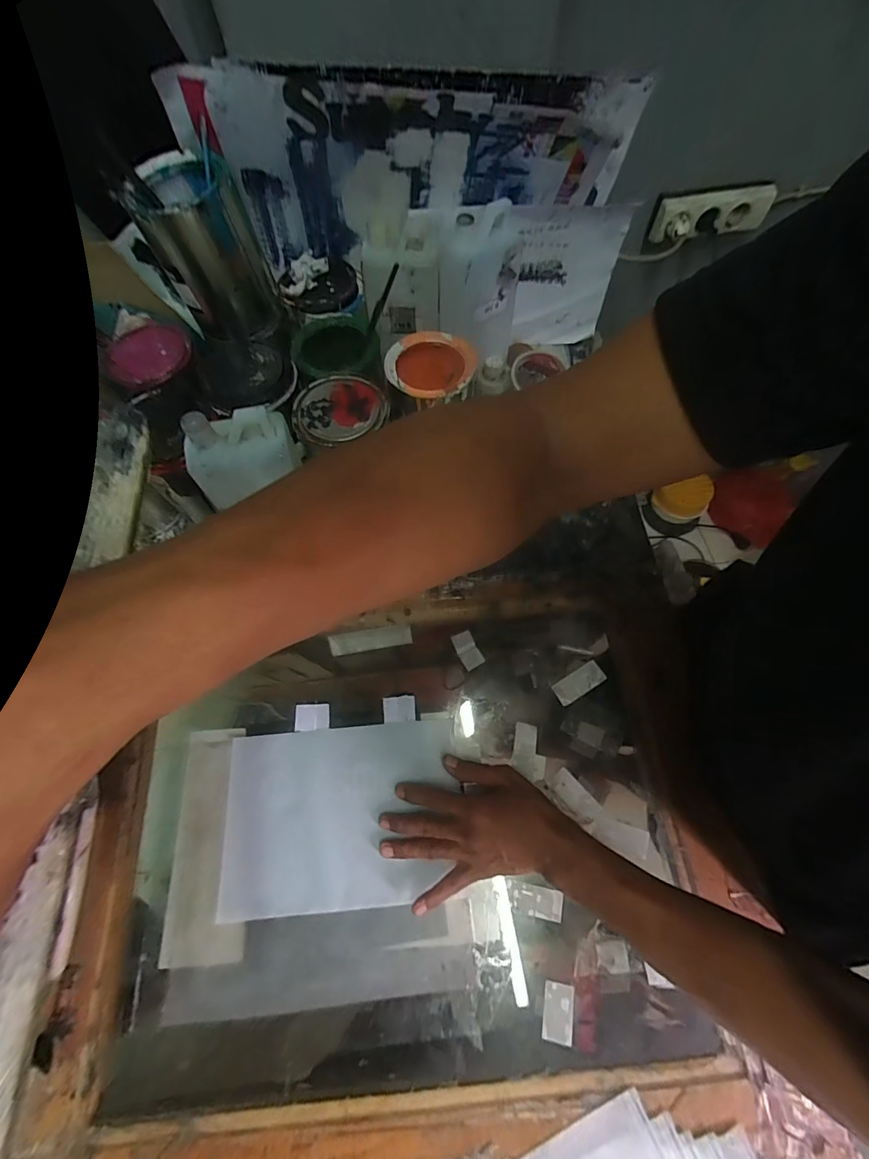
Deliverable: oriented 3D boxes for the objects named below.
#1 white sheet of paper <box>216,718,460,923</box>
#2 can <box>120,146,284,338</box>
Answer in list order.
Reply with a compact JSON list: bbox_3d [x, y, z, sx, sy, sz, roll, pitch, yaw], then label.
[{"bbox_3d":[-0.098,0.246,0.463,0.236,0.006,0.169,-4,70,-2],"label":"white sheet of paper"},{"bbox_3d":[-0.250,-0.363,0.498,0.102,0.146,0.098,0,66,0],"label":"can"}]

